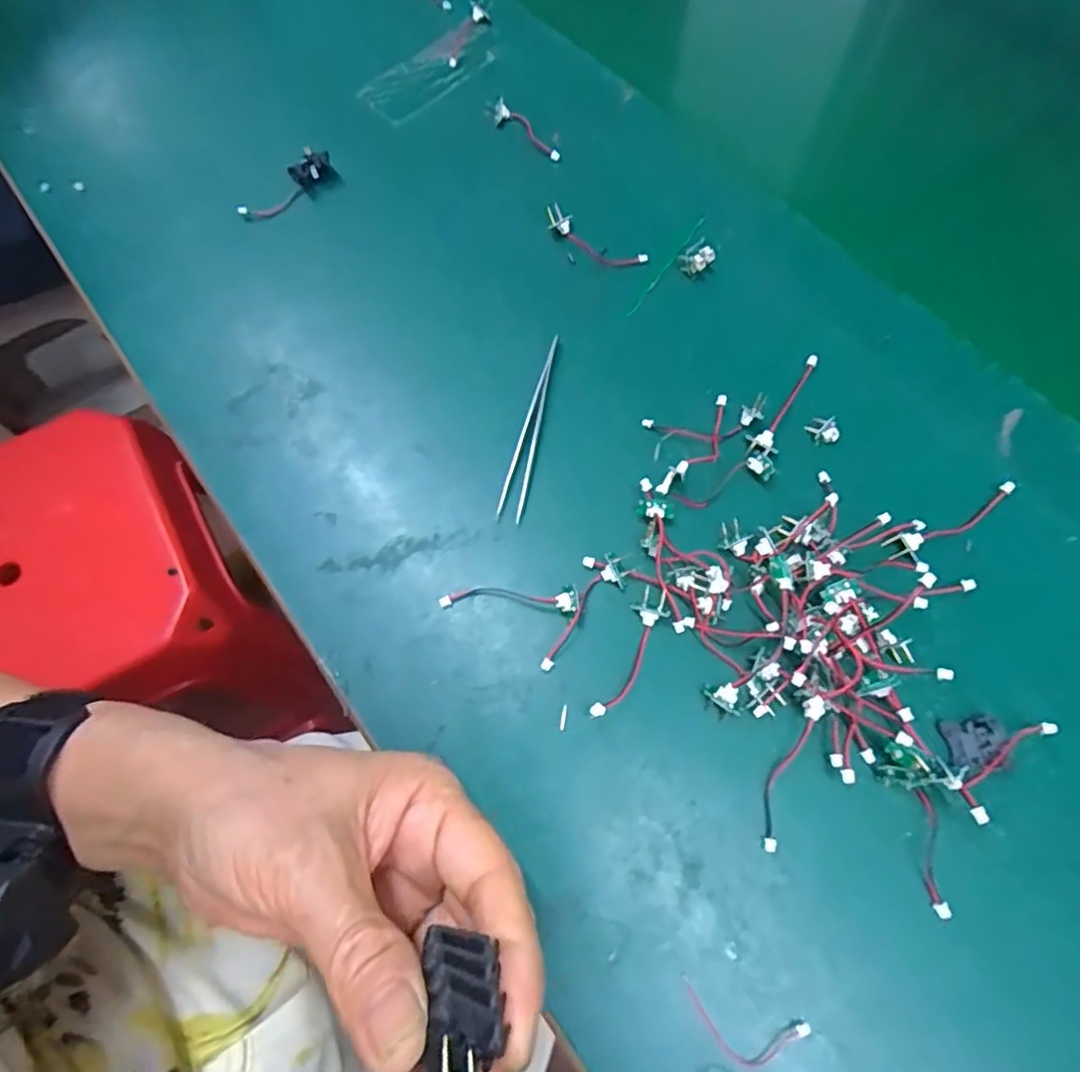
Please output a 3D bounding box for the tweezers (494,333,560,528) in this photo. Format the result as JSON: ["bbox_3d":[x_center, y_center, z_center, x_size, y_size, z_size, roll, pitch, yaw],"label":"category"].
[{"bbox_3d":[-0.005,-0.056,0.312,0.011,0.008,0.103,10,69,6],"label":"tweezers"}]

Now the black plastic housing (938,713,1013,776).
[{"bbox_3d":[0.173,0.083,0.251,0.022,0.007,0.020,-9,68,-1],"label":"black plastic housing"}]

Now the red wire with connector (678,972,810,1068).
[{"bbox_3d":[0.069,0.171,0.218,0.043,0.006,0.019,16,70,9],"label":"red wire with connector"}]

